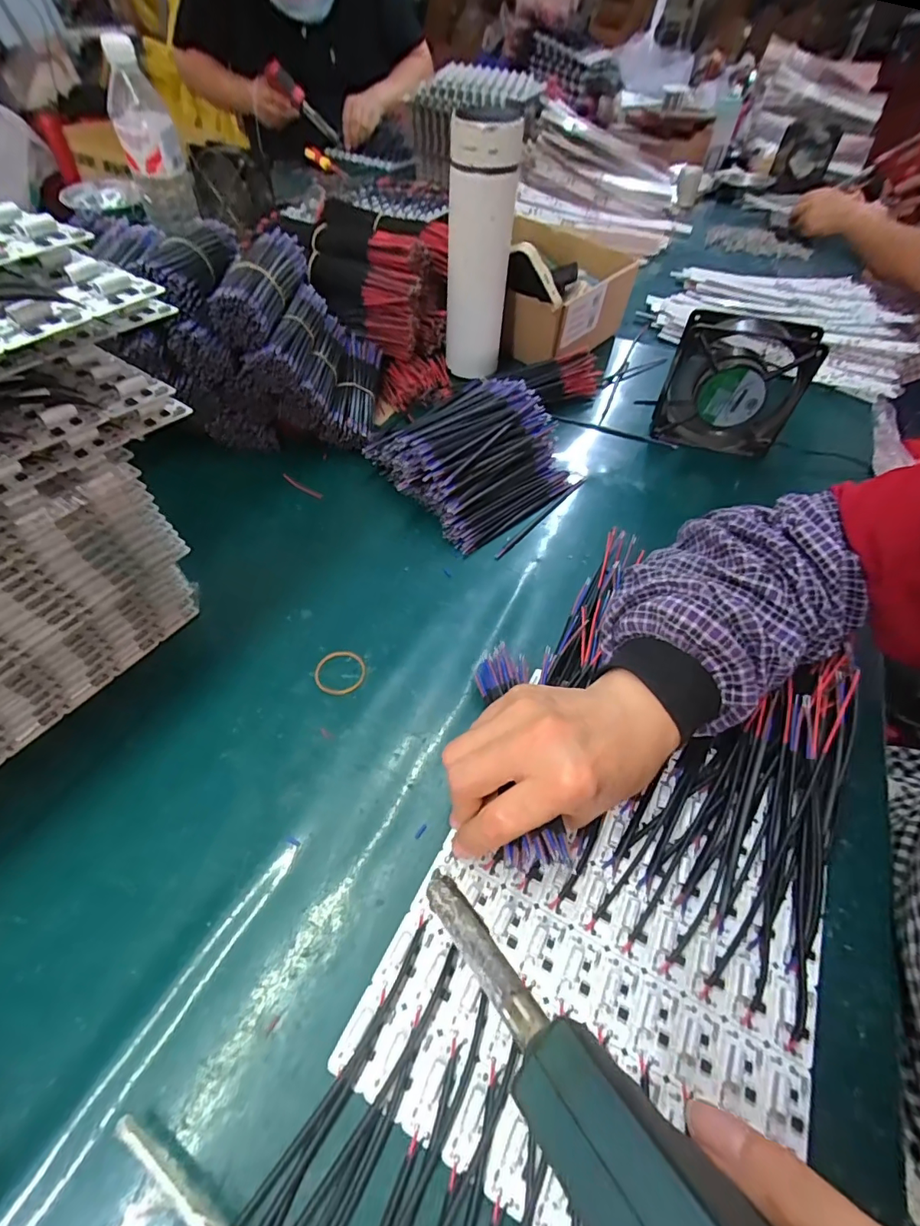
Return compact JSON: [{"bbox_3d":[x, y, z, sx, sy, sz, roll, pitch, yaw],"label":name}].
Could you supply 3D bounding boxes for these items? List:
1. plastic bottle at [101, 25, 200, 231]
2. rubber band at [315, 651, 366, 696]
[{"bbox_3d":[-0.408,-0.618,0.657,0.071,0.183,0.079,-19,54,-17],"label":"plastic bottle"},{"bbox_3d":[-0.085,0.042,0.353,0.034,0.004,0.035,1,51,-2],"label":"rubber band"}]

